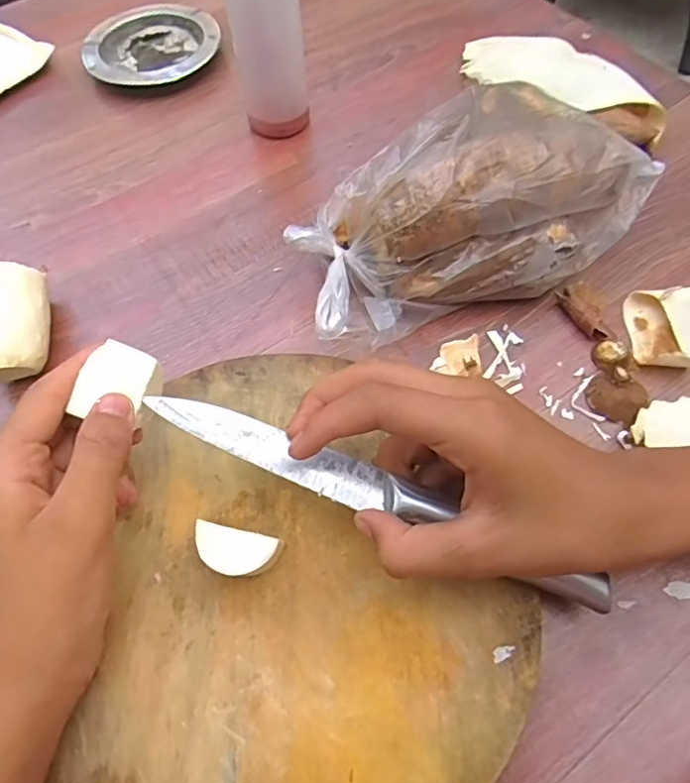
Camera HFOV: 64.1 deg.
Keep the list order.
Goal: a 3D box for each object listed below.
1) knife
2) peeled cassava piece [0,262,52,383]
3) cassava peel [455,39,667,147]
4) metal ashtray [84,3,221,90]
[{"bbox_3d":[0.018,0.047,0.250,0.219,0.015,0.021,23,62,-1],"label":"knife"},{"bbox_3d":[-0.193,-0.037,0.326,0.033,0.039,0.070,-9,59,-4],"label":"peeled cassava piece"},{"bbox_3d":[0.167,-0.241,0.425,0.169,0.016,0.070,34,66,20],"label":"cassava peel"},{"bbox_3d":[-0.162,-0.289,0.467,0.110,0.022,0.101,-25,62,-13],"label":"metal ashtray"}]

